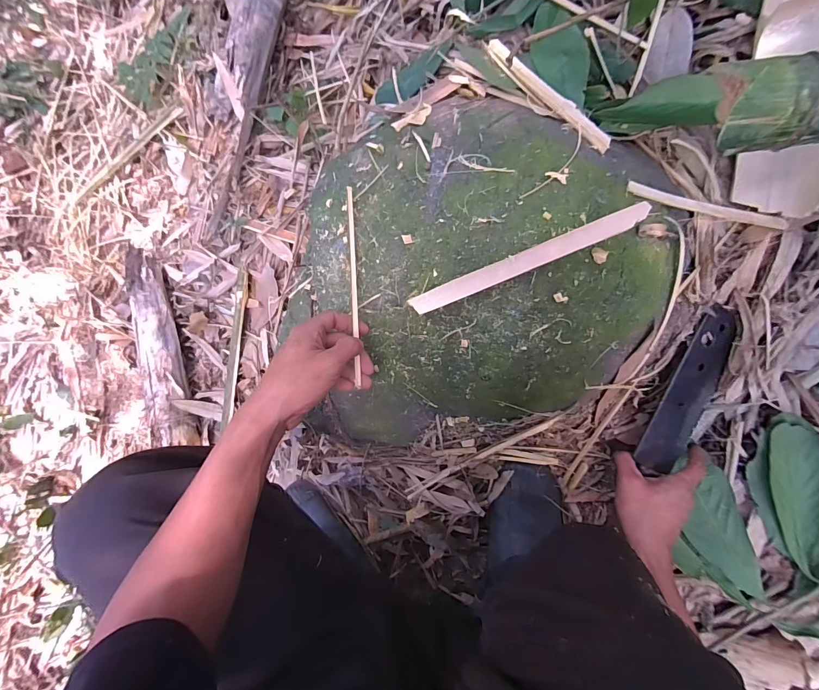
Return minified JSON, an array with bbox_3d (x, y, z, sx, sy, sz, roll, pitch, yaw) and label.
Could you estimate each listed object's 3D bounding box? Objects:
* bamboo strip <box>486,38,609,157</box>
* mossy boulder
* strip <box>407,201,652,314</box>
[{"bbox_3d":[0.156,-0.295,0.426,0.017,0.012,0.220,-33,67,8],"label":"bamboo strip"},{"bbox_3d":[0.068,-0.091,0.418,0.419,0.109,0.377,-12,95,10],"label":"mossy boulder"},{"bbox_3d":[0.111,-0.080,0.362,0.230,0.006,0.021,-21,105,13],"label":"strip"}]

